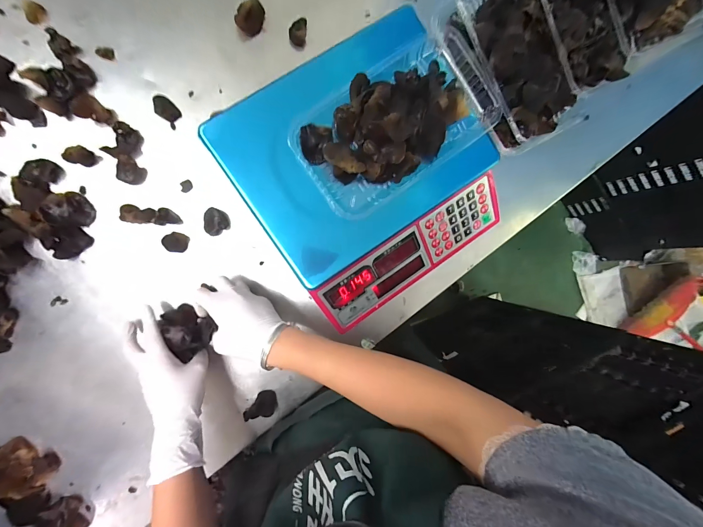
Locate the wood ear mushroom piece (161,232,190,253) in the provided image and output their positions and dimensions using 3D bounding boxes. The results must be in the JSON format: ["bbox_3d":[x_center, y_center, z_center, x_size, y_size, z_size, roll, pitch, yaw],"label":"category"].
[{"bbox_3d":[-0.252,-0.031,0.426,0.033,0.011,0.028,16,89,-9],"label":"wood ear mushroom piece"}]

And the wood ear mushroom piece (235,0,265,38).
[{"bbox_3d":[-0.146,-0.352,0.432,0.031,0.032,0.042,20,88,-9],"label":"wood ear mushroom piece"}]

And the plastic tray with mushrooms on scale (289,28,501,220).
[{"bbox_3d":[0.060,-0.167,0.333,0.243,0.055,0.128,-38,97,-6],"label":"plastic tray with mushrooms on scale"}]

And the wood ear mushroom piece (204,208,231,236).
[{"bbox_3d":[-0.193,-0.060,0.432,0.031,0.014,0.038,2,91,-9],"label":"wood ear mushroom piece"}]

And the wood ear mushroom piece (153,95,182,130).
[{"bbox_3d":[-0.258,-0.214,0.420,0.039,0.014,0.026,43,85,-8],"label":"wood ear mushroom piece"}]

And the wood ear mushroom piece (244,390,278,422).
[{"bbox_3d":[-0.135,0.210,0.444,0.048,0.013,0.033,-12,93,-9],"label":"wood ear mushroom piece"}]

